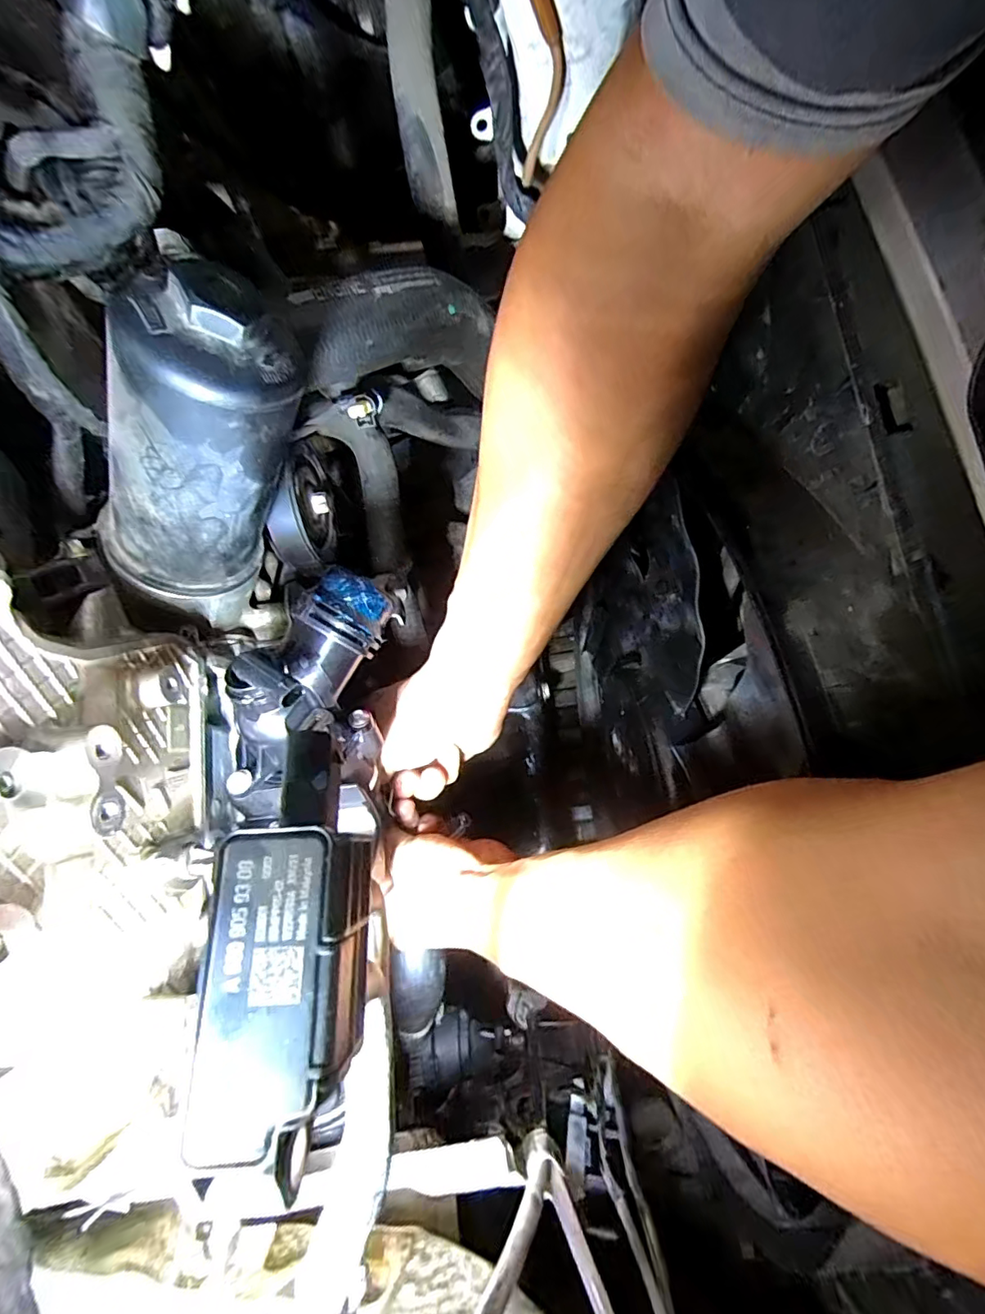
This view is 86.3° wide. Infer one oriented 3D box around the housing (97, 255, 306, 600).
[{"bbox_3d":[-0.124,-0.077,0.216,0.056,0.154,0.056,-24,76,-46],"label":"housing"}]

